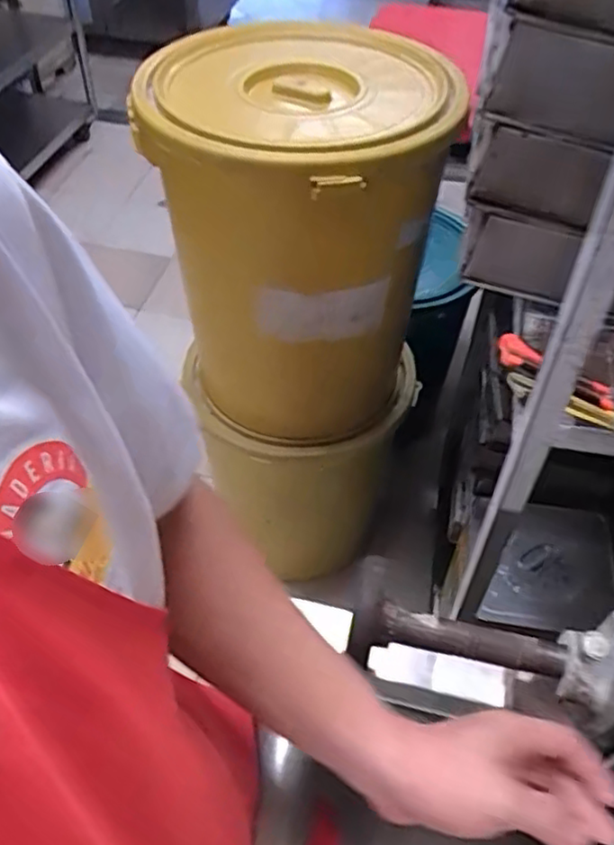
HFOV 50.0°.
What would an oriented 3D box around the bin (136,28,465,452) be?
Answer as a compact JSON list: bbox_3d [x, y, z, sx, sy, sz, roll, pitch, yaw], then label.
[{"bbox_3d":[-0.007,-0.293,1.111,0.425,0.567,0.460,14,51,9],"label":"bin"}]

